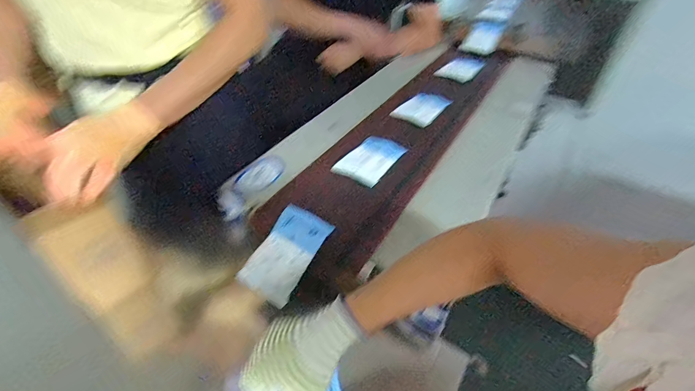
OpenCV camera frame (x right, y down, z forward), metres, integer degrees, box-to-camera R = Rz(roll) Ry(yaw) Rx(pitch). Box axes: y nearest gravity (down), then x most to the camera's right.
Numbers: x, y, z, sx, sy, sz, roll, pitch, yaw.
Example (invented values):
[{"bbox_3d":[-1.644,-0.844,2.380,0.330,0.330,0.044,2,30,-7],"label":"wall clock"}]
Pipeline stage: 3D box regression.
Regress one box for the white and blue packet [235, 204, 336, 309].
[{"bbox_3d":[-0.091,0.084,0.537,0.082,0.013,0.138,31,73,13],"label":"white and blue packet"}]

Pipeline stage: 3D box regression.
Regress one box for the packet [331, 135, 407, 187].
[{"bbox_3d":[0.046,-0.070,0.690,0.090,0.028,0.131,31,50,25],"label":"packet"}]

